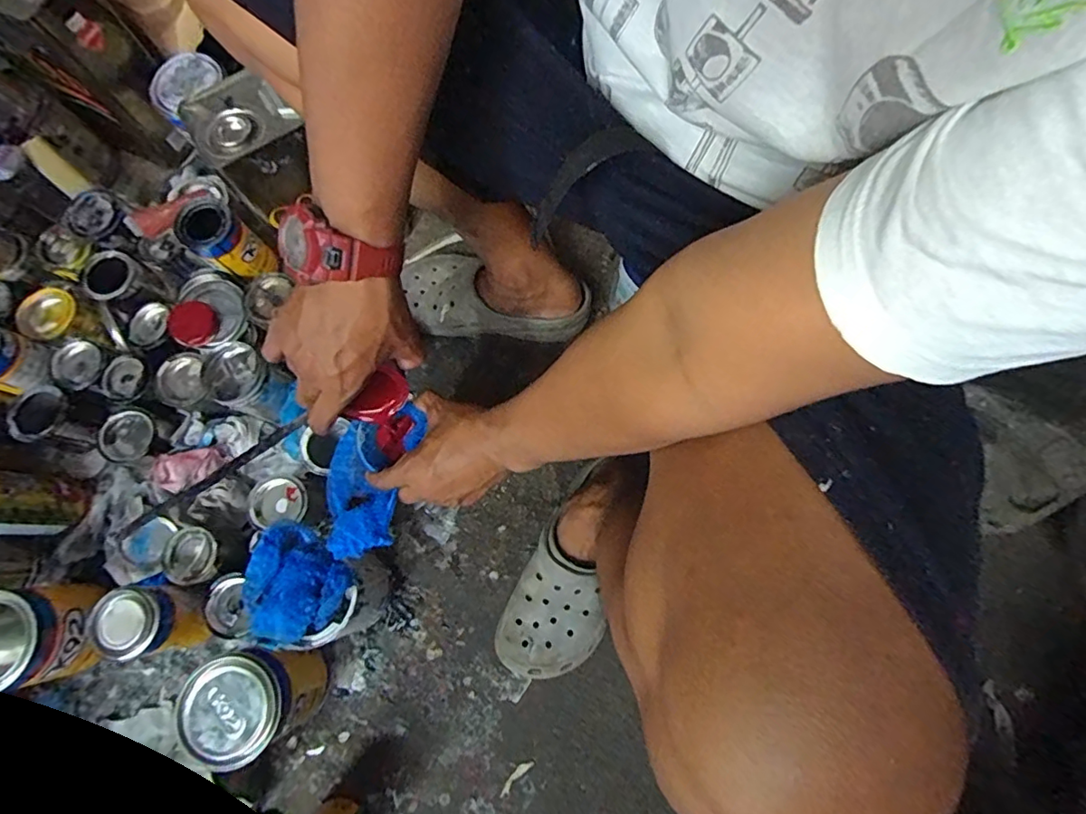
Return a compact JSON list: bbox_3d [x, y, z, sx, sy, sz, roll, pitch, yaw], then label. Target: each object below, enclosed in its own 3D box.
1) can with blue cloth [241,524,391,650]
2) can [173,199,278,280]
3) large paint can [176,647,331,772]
[{"bbox_3d":[-0.251,0.207,0.607,0.110,0.177,0.114,0,75,2],"label":"can with blue cloth"},{"bbox_3d":[-0.436,-0.226,0.724,0.085,0.090,0.069,40,80,11],"label":"can"},{"bbox_3d":[-0.313,0.317,0.593,0.122,0.141,0.112,0,75,2],"label":"large paint can"}]

